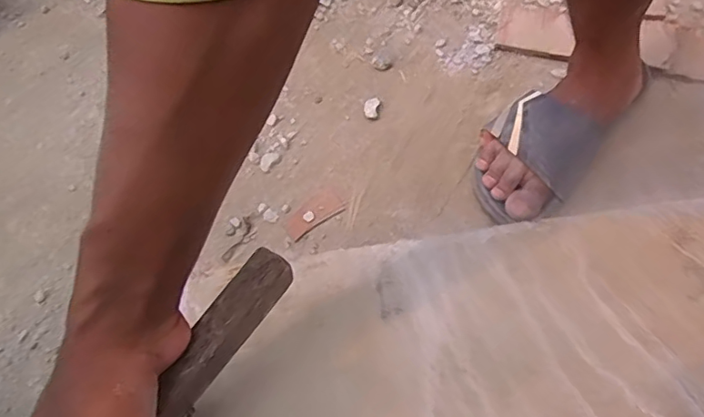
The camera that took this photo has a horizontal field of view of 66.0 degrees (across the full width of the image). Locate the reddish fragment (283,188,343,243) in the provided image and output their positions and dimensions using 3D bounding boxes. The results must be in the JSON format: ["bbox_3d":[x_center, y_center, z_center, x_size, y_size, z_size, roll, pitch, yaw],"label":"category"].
[{"bbox_3d":[-0.045,0.005,0.622,0.070,0.004,0.030,-35,68,-17],"label":"reddish fragment"}]

